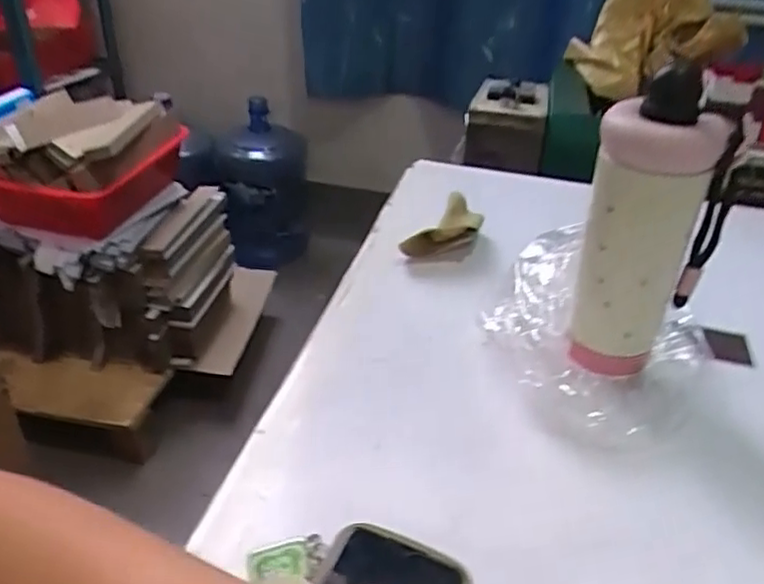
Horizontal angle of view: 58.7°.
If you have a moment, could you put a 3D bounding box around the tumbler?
[{"bbox_3d":[0.193,-0.039,0.491,0.086,0.223,0.060,18,36,24],"label":"tumbler"}]

